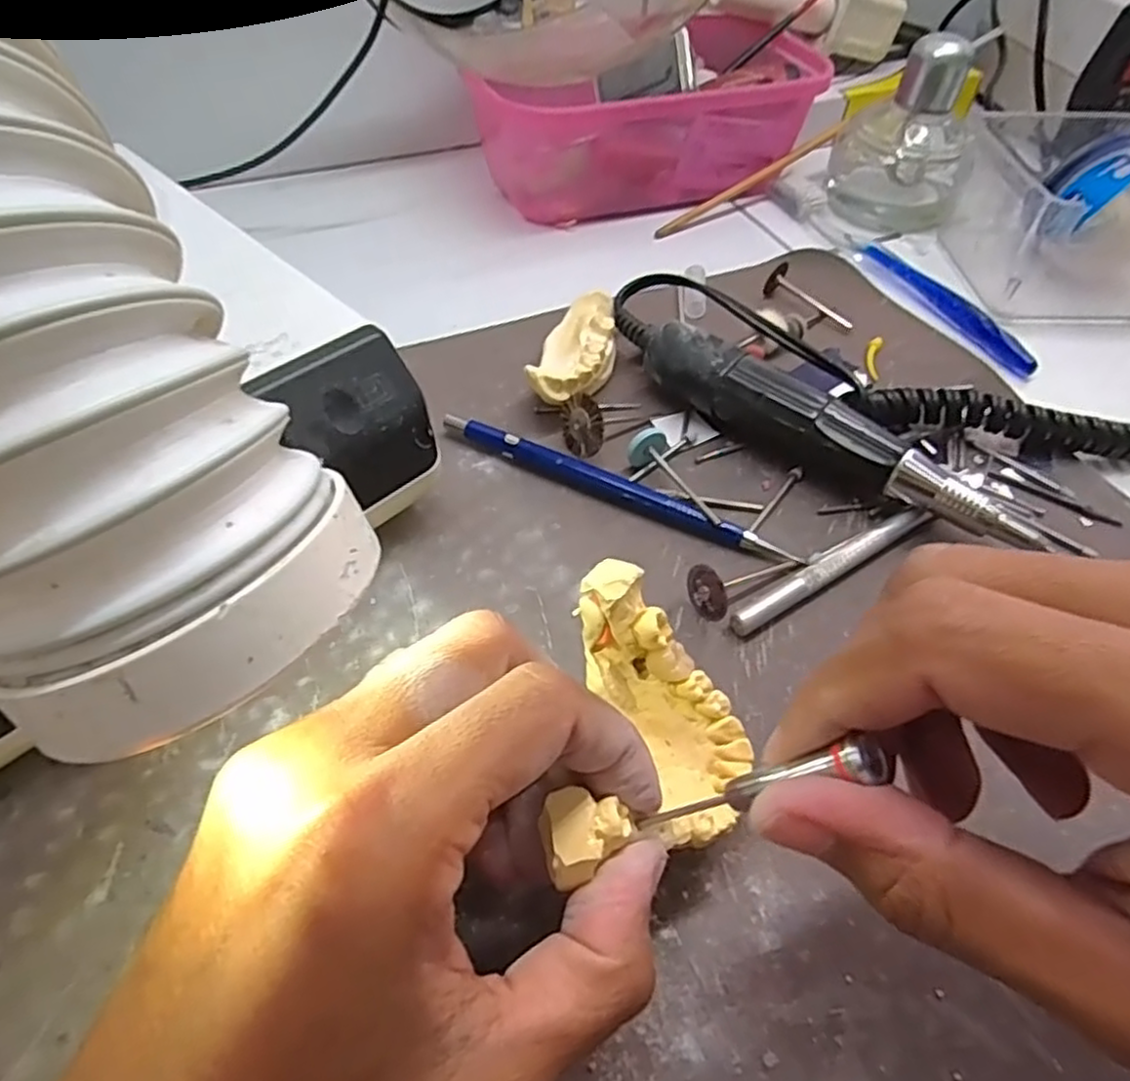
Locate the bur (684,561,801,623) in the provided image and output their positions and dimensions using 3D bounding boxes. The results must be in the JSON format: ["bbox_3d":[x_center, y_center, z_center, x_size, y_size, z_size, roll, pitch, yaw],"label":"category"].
[{"bbox_3d":[0.060,0.015,0.237,0.042,0.016,0.017,-11,51,-36],"label":"bur"}]

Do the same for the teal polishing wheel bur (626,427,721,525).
[{"bbox_3d":[0.043,-0.023,0.259,0.014,0.014,0.044,-33,60,-25],"label":"teal polishing wheel bur"}]

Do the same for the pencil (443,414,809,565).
[{"bbox_3d":[0.017,-0.019,0.260,0.140,0.009,0.009,21,54,13],"label":"pencil"}]

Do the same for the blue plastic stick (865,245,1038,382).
[{"bbox_3d":[0.186,-0.115,0.346,0.007,0.011,0.108,-20,56,-18],"label":"blue plastic stick"}]

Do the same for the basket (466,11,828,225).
[{"bbox_3d":[0.047,-0.241,0.405,0.197,0.063,0.101,-19,55,-17],"label":"basket"}]

